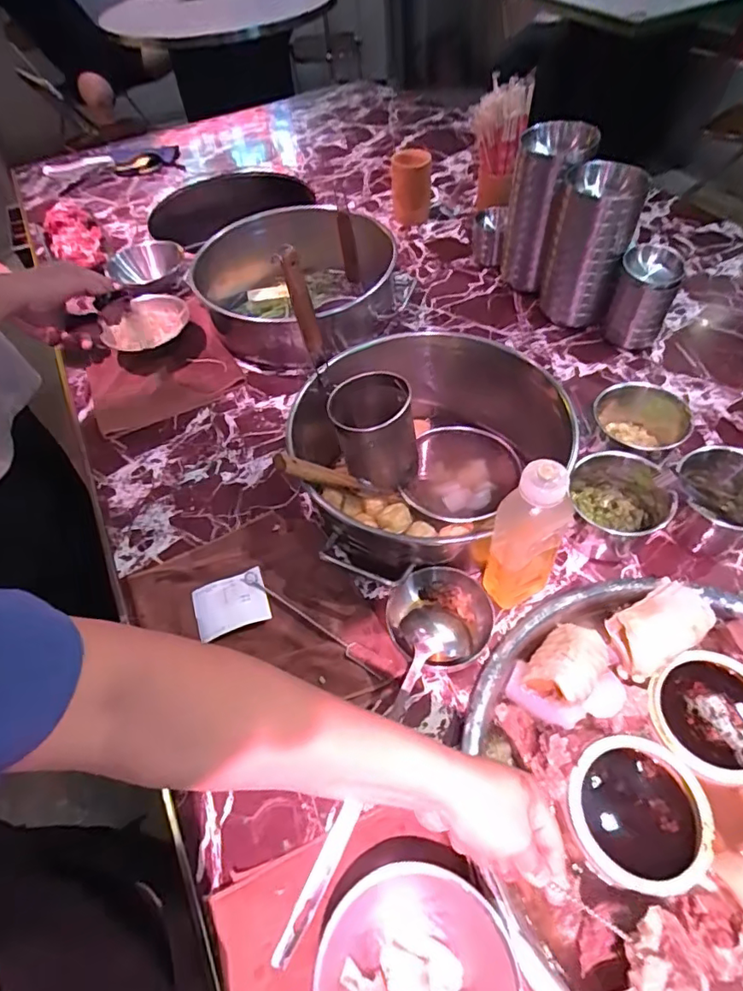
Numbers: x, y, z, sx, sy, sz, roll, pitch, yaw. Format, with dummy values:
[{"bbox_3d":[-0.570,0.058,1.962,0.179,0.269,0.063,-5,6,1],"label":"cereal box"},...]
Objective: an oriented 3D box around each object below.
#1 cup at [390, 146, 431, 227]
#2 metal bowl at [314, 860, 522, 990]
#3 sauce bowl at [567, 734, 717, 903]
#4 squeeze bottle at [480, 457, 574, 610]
[{"bbox_3d":[0.083,-0.643,1.122,0.079,0.124,0.081,-2,53,3],"label":"cup"},{"bbox_3d":[0.035,0.382,0.411,0.147,0.048,0.154,-2,53,3],"label":"metal bowl"},{"bbox_3d":[0.247,0.300,0.503,0.116,0.051,0.120,-2,53,3],"label":"sauce bowl"},{"bbox_3d":[0.160,0.049,0.549,0.066,0.215,0.052,20,57,18],"label":"squeeze bottle"}]

